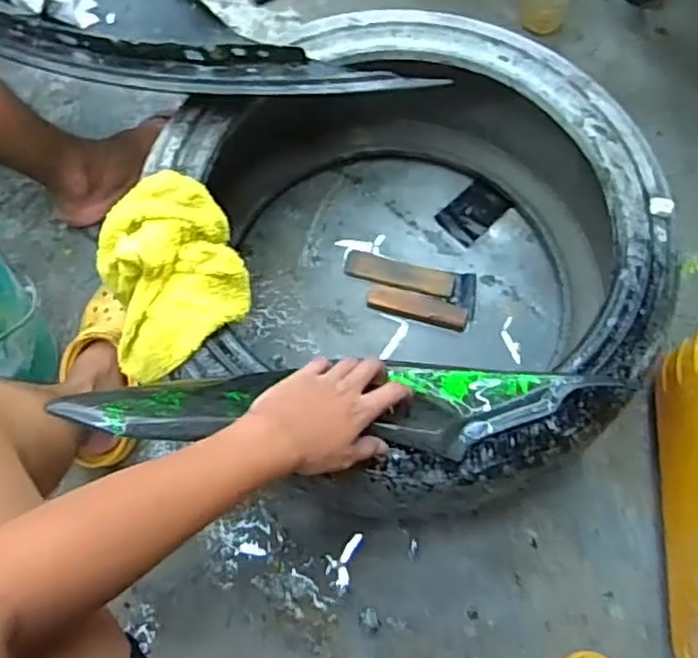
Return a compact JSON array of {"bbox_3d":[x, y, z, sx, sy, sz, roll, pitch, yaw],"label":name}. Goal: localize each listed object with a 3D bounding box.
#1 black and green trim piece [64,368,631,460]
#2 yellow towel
[{"bbox_3d":[0.017,0.070,0.578,0.481,0.061,0.084,-1,67,-18],"label":"black and green trim piece"},{"bbox_3d":[-0.184,-0.067,0.664,0.144,0.078,0.209,-16,69,-6],"label":"yellow towel"}]

